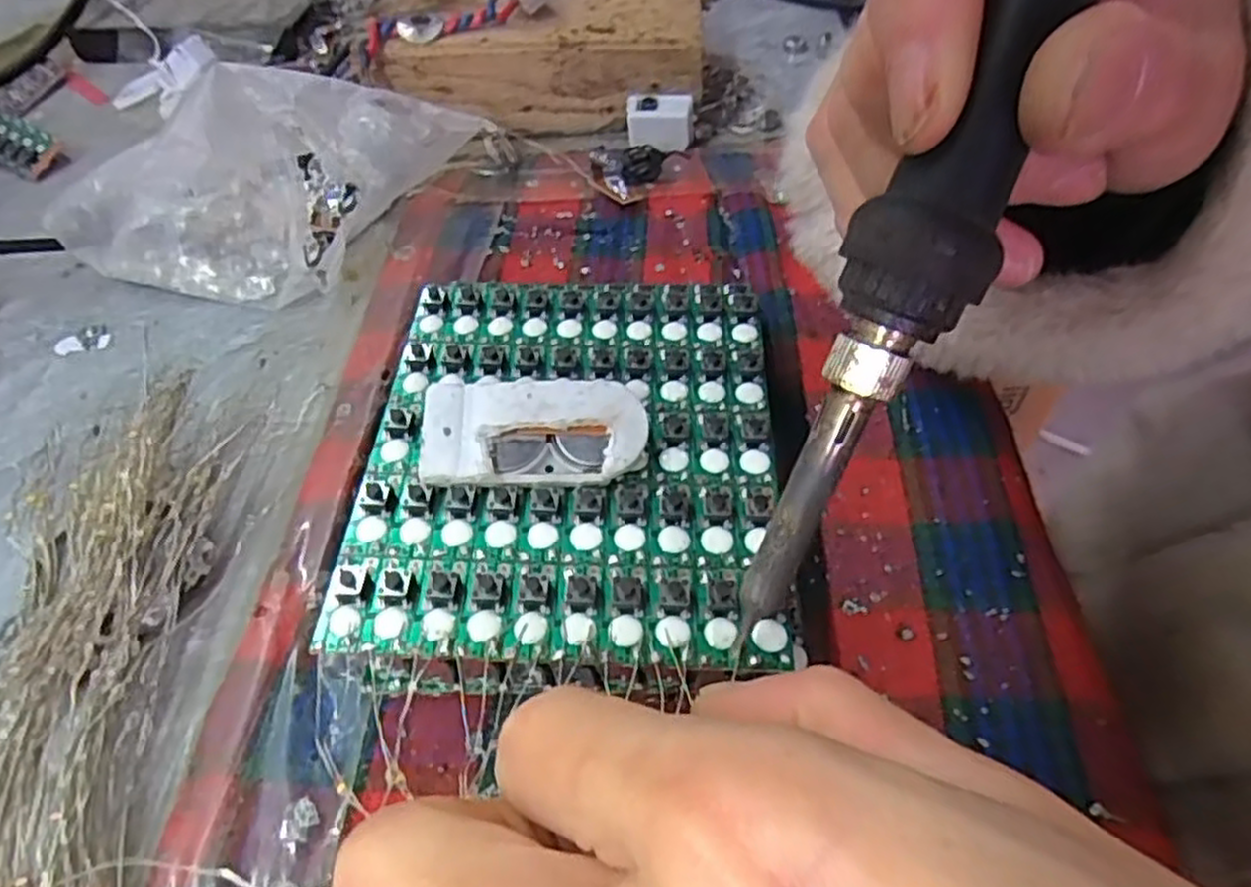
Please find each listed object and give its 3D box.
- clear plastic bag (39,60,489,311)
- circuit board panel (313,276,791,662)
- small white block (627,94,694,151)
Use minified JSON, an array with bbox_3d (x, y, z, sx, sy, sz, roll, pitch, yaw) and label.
[{"bbox_3d":[-0.126,-0.086,0.260,0.145,0.057,0.049,-16,51,6],"label":"clear plastic bag"},{"bbox_3d":[-0.021,-0.004,0.180,0.108,0.015,0.107,1,50,2],"label":"circuit board panel"},{"bbox_3d":[0.014,-0.133,0.316,0.026,0.017,0.013,3,52,4],"label":"small white block"}]

